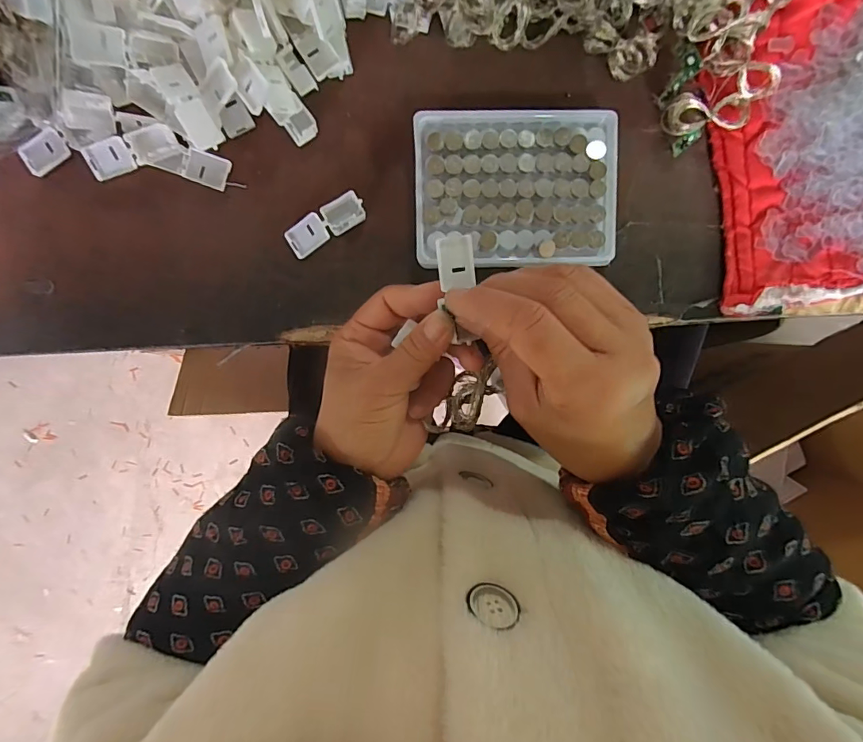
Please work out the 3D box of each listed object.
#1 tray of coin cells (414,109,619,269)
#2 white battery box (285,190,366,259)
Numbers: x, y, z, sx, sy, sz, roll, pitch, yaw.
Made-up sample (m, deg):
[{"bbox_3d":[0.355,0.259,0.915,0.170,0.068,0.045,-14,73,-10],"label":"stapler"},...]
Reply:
[{"bbox_3d":[0.055,-0.120,0.294,0.128,0.022,0.097,-2,96,-2],"label":"tray of coin cells"},{"bbox_3d":[-0.071,-0.097,0.297,0.056,0.012,0.020,-30,96,1],"label":"white battery box"}]

